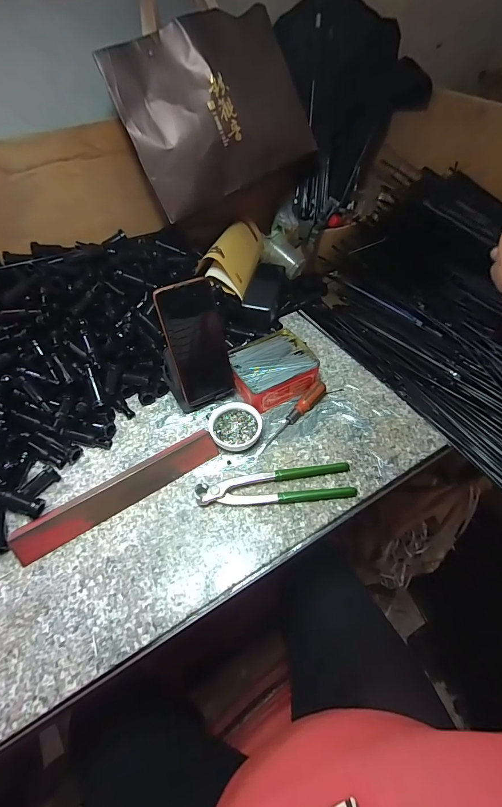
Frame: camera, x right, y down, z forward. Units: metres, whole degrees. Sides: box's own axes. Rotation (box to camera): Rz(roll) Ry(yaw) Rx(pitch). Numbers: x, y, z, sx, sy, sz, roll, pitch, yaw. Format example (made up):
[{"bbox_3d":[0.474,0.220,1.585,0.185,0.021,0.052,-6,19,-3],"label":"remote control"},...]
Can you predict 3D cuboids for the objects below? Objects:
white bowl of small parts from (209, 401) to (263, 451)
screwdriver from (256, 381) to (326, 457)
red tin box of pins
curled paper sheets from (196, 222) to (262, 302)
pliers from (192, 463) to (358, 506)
[{"bbox_3d":[-0.022,0.032,0.507,0.071,0.022,0.068,-1,53,1],"label":"white bowl of small parts"},{"bbox_3d":[0.057,0.019,0.516,0.021,0.022,0.146,37,62,26],"label":"screwdriver"},{"bbox_3d":[0.032,-0.055,0.561,0.129,0.040,0.118,-22,55,-14],"label":"red tin box of pins"},{"bbox_3d":[-0.030,-0.287,0.672,0.079,0.073,0.217,7,53,8],"label":"curled paper sheets"},{"bbox_3d":[0.031,0.105,0.455,0.197,0.016,0.046,-7,53,-3],"label":"pliers"}]

